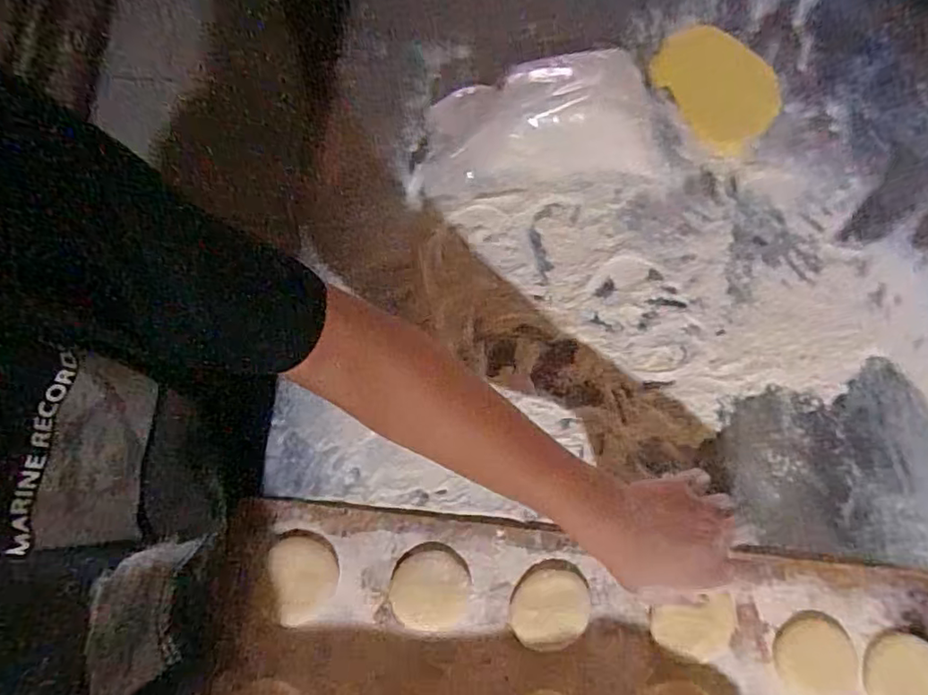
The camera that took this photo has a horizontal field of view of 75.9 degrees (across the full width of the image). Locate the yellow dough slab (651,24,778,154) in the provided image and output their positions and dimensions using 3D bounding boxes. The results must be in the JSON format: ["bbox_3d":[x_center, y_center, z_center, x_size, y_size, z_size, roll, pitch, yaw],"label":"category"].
[{"bbox_3d":[0.251,-0.264,0.591,0.099,0.013,0.129,-42,82,-9],"label":"yellow dough slab"}]

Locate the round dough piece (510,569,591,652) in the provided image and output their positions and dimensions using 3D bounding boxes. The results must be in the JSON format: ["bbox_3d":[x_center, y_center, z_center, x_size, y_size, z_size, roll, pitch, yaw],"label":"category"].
[{"bbox_3d":[0.070,0.213,0.483,0.056,0.007,0.066,44,81,7],"label":"round dough piece"}]

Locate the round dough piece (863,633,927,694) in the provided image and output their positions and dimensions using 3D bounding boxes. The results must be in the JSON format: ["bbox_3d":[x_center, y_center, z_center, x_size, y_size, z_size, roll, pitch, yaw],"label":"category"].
[{"bbox_3d":[0.357,0.268,0.479,0.066,0.008,0.068,0,78,-1],"label":"round dough piece"}]

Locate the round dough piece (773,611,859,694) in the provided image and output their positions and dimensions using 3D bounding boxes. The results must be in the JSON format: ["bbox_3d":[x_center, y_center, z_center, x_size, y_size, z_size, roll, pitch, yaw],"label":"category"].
[{"bbox_3d":[0.286,0.251,0.480,0.064,0.005,0.063,39,80,7],"label":"round dough piece"}]

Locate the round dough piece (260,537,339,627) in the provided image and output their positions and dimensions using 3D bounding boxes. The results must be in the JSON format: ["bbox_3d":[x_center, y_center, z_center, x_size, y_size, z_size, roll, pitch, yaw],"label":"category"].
[{"bbox_3d":[-0.134,0.190,0.483,0.057,0.008,0.064,17,79,2],"label":"round dough piece"}]

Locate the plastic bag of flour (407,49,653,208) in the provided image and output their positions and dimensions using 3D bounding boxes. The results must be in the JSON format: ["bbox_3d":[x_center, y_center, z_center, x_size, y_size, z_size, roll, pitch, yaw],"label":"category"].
[{"bbox_3d":[0.059,-0.205,0.544,0.220,0.074,0.100,-8,79,-3],"label":"plastic bag of flour"}]

